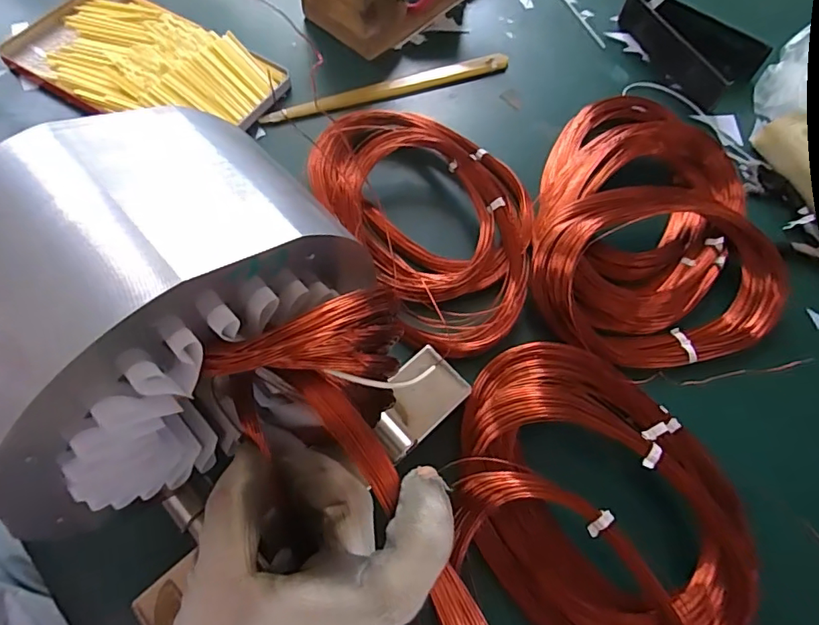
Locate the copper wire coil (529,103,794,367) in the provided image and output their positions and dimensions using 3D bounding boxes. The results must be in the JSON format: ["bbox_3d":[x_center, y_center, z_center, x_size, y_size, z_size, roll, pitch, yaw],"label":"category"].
[{"bbox_3d":[0.168,-0.074,0.365,0.152,0.036,0.222,7,64,0],"label":"copper wire coil"}]

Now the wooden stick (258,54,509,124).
[{"bbox_3d":[-0.017,-0.187,0.429,0.212,0.006,0.018,-18,67,-12],"label":"wooden stick"}]

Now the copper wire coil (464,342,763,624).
[{"bbox_3d":[0.101,0.099,0.281,0.134,0.026,0.173,-39,72,-19],"label":"copper wire coil"}]

